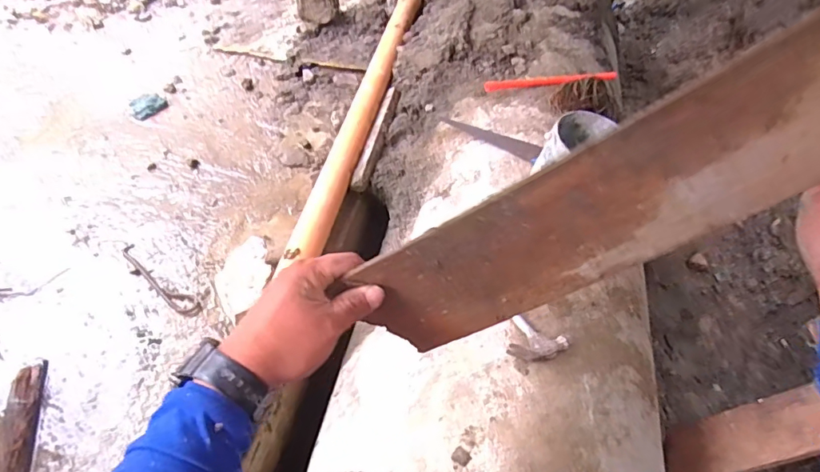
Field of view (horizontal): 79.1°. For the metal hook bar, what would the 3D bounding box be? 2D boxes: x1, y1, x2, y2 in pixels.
[{"bbox_3d":[-0.603,0.108,1.191,0.293,0.013,0.048,31,57,24],"label":"metal hook bar"}]

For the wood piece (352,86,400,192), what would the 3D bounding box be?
[{"bbox_3d":[-0.097,-0.313,1.515,0.041,0.034,0.449,9,51,8],"label":"wood piece"}]

